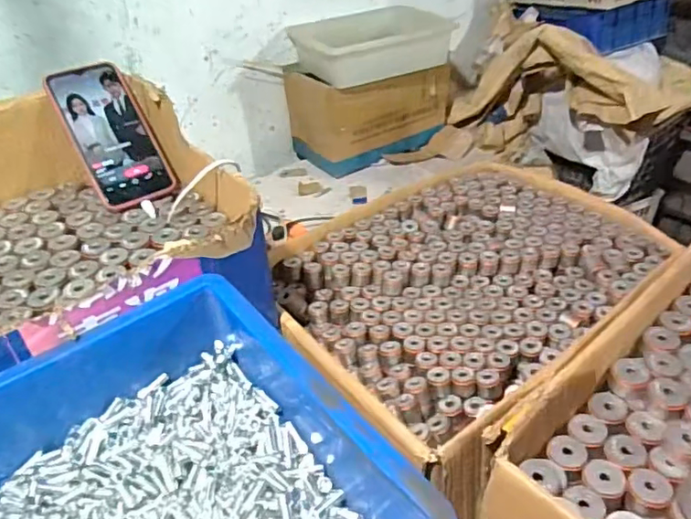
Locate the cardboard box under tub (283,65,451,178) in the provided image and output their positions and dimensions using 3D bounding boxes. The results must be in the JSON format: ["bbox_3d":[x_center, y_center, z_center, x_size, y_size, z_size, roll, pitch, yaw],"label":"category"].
[{"bbox_3d":[0.064,-0.370,1.366,0.367,0.205,0.200,-27,43,-27],"label":"cardboard box under tub"}]

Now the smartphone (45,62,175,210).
[{"bbox_3d":[-0.246,-0.131,0.596,0.076,0.155,0.015,-25,-3,-25],"label":"smartphone"}]

